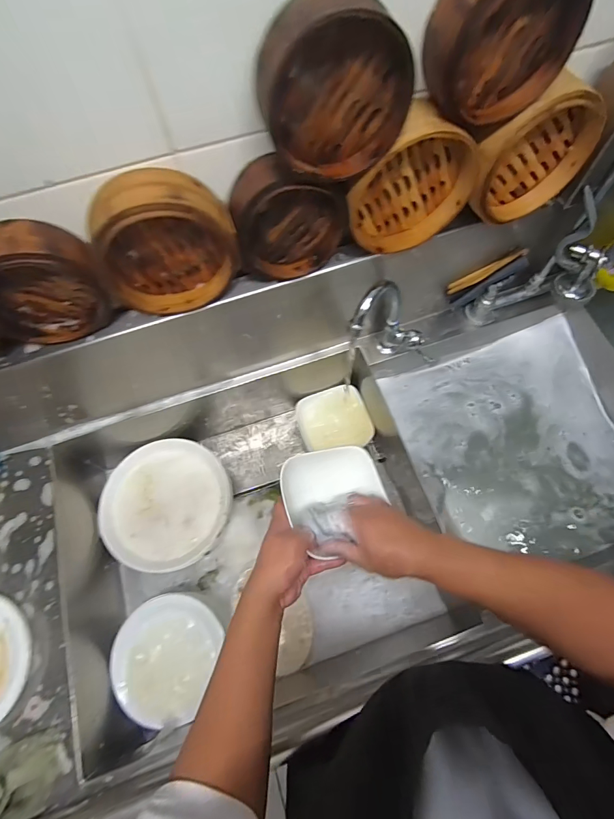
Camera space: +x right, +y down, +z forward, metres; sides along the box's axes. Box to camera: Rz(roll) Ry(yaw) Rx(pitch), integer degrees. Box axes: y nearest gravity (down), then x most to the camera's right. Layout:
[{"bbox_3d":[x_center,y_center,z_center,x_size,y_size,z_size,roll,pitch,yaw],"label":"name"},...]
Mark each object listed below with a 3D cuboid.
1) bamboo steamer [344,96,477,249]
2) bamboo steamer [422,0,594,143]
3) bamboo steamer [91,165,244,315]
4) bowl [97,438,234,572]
[{"bbox_3d":[0.130,-0.280,0.508,0.167,0.166,0.048,-21,68,-6],"label":"bamboo steamer"},{"bbox_3d":[0.187,-0.366,0.398,0.152,0.148,0.064,-22,68,-6],"label":"bamboo steamer"},{"bbox_3d":[-0.169,-0.197,0.483,0.161,0.154,0.069,-17,67,-4],"label":"bamboo steamer"},{"bbox_3d":[-0.282,0.188,0.796,0.248,0.055,0.238,-1,67,2],"label":"bowl"}]

